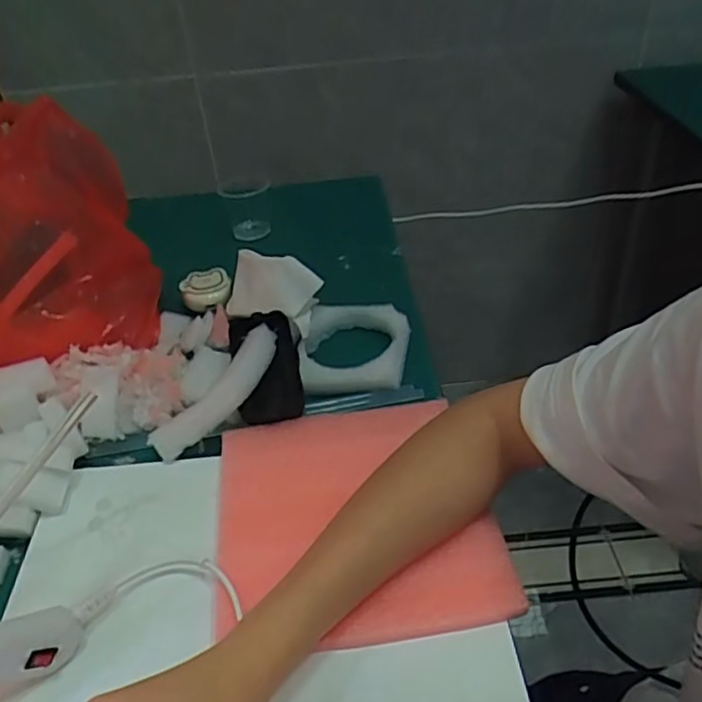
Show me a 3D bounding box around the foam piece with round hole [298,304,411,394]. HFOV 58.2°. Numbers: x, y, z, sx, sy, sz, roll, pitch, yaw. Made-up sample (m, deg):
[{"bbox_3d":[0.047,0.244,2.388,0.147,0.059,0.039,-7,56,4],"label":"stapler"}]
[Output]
[{"bbox_3d":[0.003,-0.004,0.546,0.090,0.024,0.097,0,40,6],"label":"foam piece with round hole"}]

